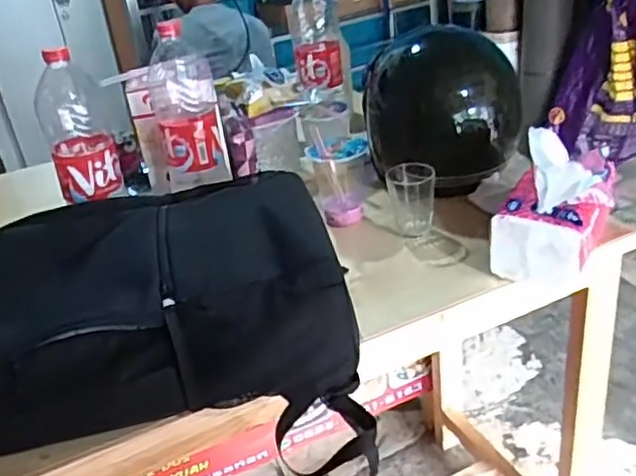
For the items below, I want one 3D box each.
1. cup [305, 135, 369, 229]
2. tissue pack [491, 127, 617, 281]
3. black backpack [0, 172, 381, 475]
[{"bbox_3d":[0.035,-0.090,1.000,0.088,0.123,0.085,-4,29,7],"label":"cup"},{"bbox_3d":[0.295,-0.046,0.811,0.110,0.137,0.169,12,34,31],"label":"tissue pack"},{"bbox_3d":[-0.196,0.088,0.749,0.445,0.160,0.315,-11,29,-6],"label":"black backpack"}]

